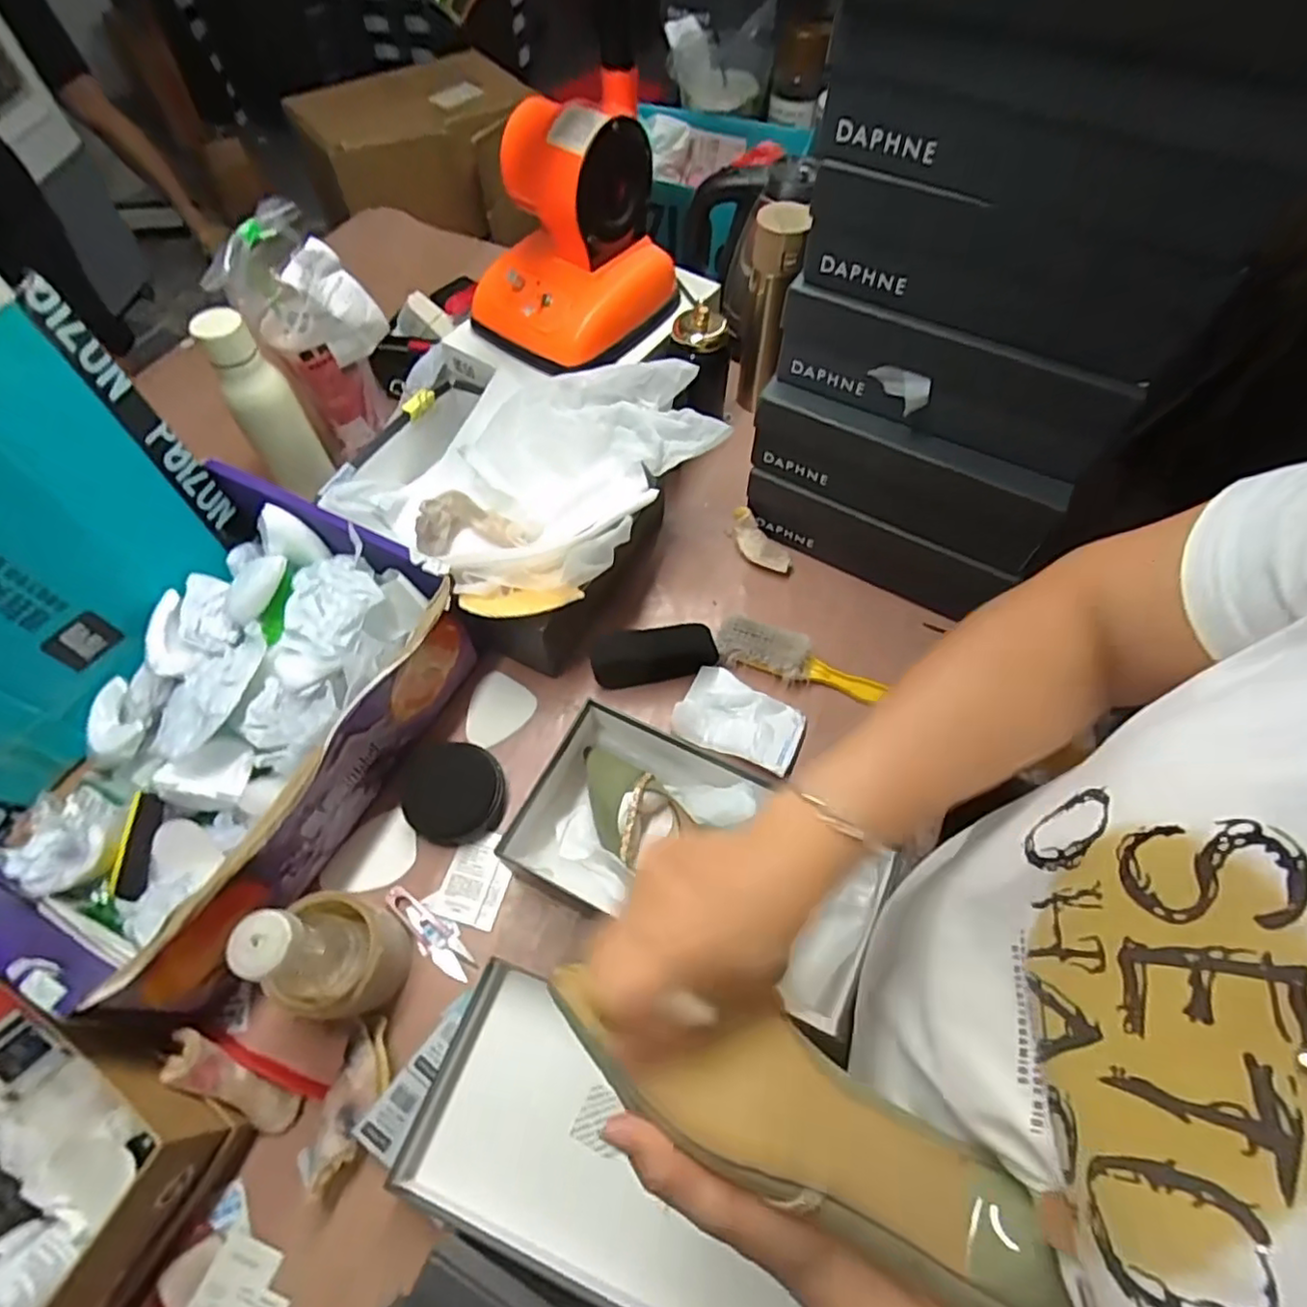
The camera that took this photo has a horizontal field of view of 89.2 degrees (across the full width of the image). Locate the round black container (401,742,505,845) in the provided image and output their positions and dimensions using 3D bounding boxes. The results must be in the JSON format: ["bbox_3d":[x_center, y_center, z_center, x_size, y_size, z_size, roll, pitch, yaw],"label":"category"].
[{"bbox_3d":[-0.188,0.131,0.629,0.091,0.024,0.091,0,61,-1],"label":"round black container"}]

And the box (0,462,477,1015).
[{"bbox_3d":[-0.392,0.059,0.588,0.295,0.136,0.397,25,63,13],"label":"box"}]

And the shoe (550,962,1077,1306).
[{"bbox_3d":[0.057,0.197,0.283,0.225,0.045,0.056,22,63,11],"label":"shoe"}]

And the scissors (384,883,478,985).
[{"bbox_3d":[-0.196,0.244,0.579,0.100,0.011,0.031,30,65,15],"label":"scissors"}]

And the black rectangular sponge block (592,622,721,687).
[{"bbox_3d":[0.000,0.002,0.686,0.124,0.064,0.034,-10,61,-7],"label":"black rectangular sponge block"}]

